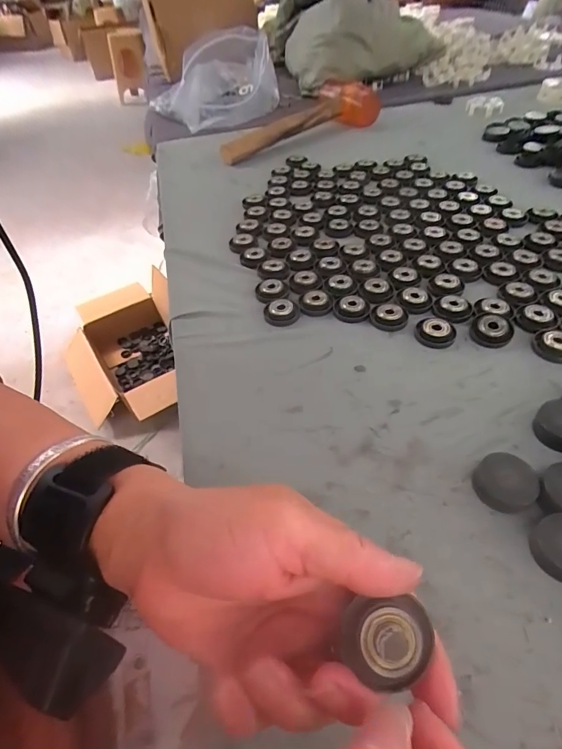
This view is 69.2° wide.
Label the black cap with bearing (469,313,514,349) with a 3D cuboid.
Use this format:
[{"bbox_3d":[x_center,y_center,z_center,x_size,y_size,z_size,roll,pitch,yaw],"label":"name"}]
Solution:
[{"bbox_3d":[0.175,-0.038,0.336,0.032,0.012,0.031,-3,47,3],"label":"black cap with bearing"}]

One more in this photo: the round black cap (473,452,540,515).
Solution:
[{"bbox_3d":[0.136,0.065,0.246,0.033,0.013,0.033,-3,47,3],"label":"round black cap"}]

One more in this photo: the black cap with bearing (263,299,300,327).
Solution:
[{"bbox_3d":[0.001,-0.057,0.374,0.033,0.008,0.033,-3,47,3],"label":"black cap with bearing"}]

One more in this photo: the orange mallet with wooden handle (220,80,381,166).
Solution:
[{"bbox_3d":[0.024,-0.415,0.659,0.294,0.049,0.088,-27,51,-18],"label":"orange mallet with wooden handle"}]

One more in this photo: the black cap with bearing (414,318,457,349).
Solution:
[{"bbox_3d":[0.131,-0.036,0.344,0.032,0.008,0.032,9,49,13],"label":"black cap with bearing"}]

